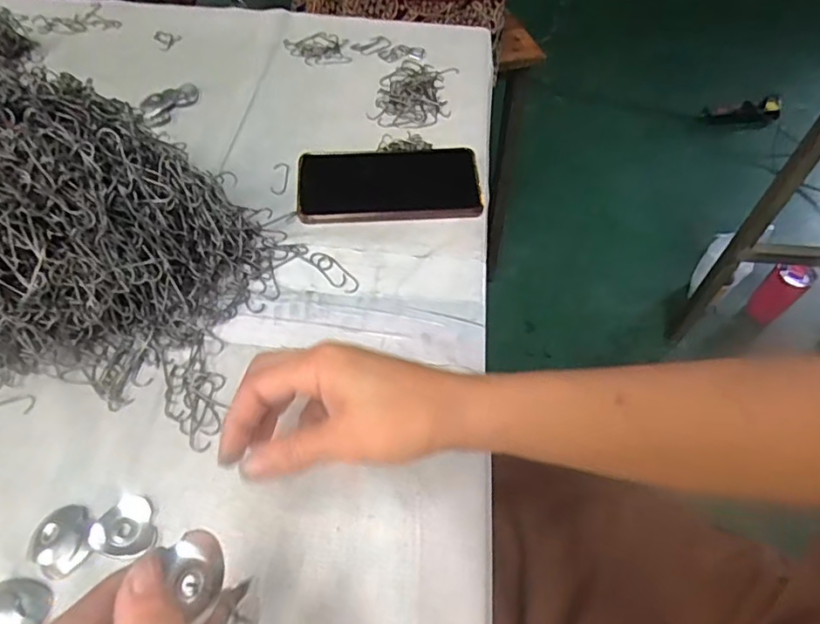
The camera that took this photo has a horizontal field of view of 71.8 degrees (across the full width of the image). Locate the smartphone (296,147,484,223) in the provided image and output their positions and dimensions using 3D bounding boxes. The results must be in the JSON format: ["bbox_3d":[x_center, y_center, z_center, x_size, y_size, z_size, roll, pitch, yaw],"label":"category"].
[{"bbox_3d":[-0.018,-0.122,0.533,0.169,0.018,0.087,-2,54,-4],"label":"smartphone"}]

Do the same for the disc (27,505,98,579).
[{"bbox_3d":[-0.209,0.137,0.341,0.037,0.009,0.037,1,54,-2],"label":"disc"}]

